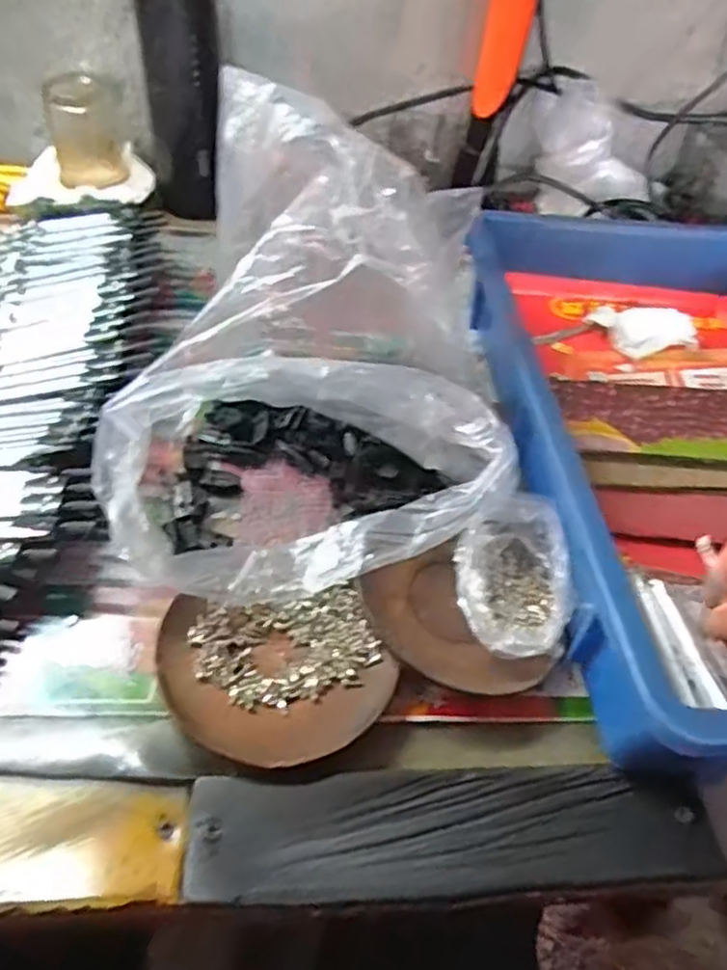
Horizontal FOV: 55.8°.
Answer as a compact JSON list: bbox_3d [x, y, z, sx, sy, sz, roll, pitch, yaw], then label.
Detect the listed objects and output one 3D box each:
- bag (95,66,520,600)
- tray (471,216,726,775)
[{"bbox_3d":[-0.026,-0.084,0.386,0.212,0.155,0.253,3,48,-5],"label":"bag"},{"bbox_3d":[0.246,-0.043,0.445,0.304,0.092,0.434,4,48,-4],"label":"tray"}]

